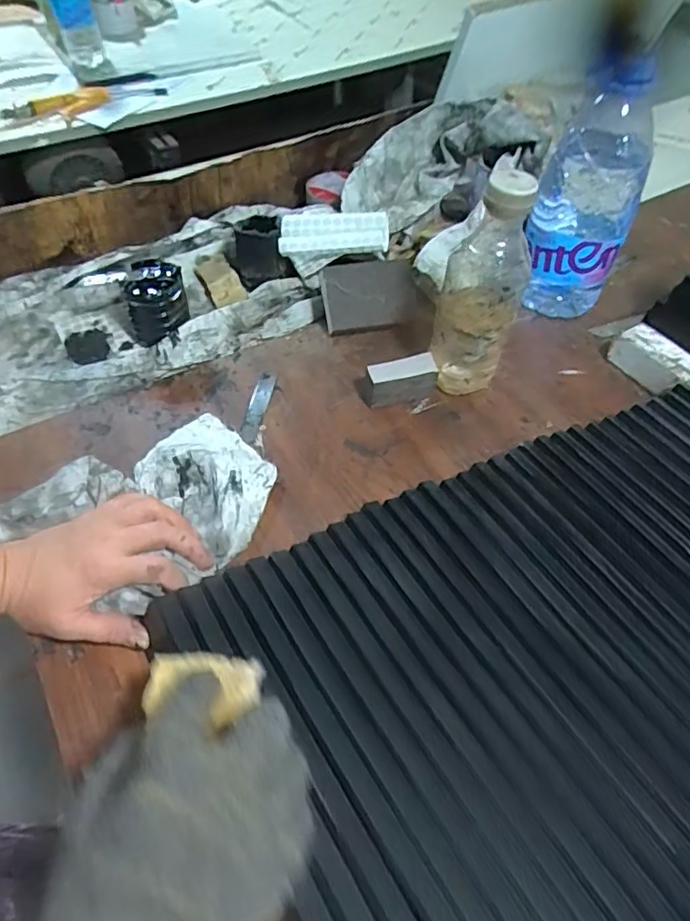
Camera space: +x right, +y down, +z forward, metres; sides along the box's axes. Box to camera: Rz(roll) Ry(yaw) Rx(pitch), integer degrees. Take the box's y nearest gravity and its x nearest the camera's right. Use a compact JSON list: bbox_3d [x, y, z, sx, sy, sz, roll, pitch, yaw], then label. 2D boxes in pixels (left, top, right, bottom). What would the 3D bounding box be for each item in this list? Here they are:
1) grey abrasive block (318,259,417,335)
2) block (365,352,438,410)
[{"bbox_3d":[0.024,-0.181,0.637,0.103,0.070,0.041,-13,20,-9],"label":"grey abrasive block"},{"bbox_3d":[0.055,-0.080,0.578,0.069,0.040,0.028,-15,56,-13],"label":"block"}]

